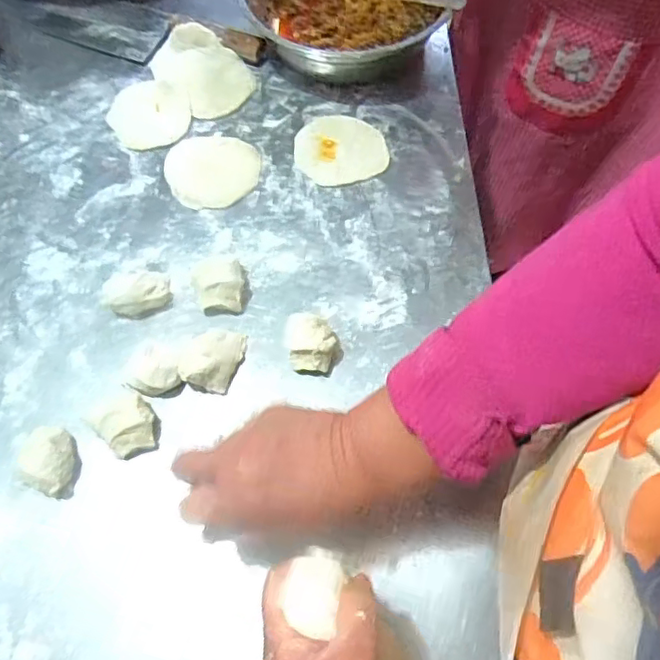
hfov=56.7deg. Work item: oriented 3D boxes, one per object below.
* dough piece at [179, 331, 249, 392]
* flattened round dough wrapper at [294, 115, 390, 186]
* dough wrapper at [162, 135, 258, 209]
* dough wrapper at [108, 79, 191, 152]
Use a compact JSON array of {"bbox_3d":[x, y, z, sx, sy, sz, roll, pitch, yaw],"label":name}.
[{"bbox_3d":[-0.107,0.022,0.554,0.047,0.021,0.063,21,68,11],"label":"dough piece"},{"bbox_3d":[0.011,-0.196,0.660,0.096,0.007,0.088,-1,66,1],"label":"flattened round dough wrapper"},{"bbox_3d":[-0.125,-0.173,0.651,0.096,0.006,0.093,-1,66,1],"label":"dough wrapper"},{"bbox_3d":[-0.204,-0.245,0.691,0.093,0.008,0.086,-2,76,9],"label":"dough wrapper"}]

